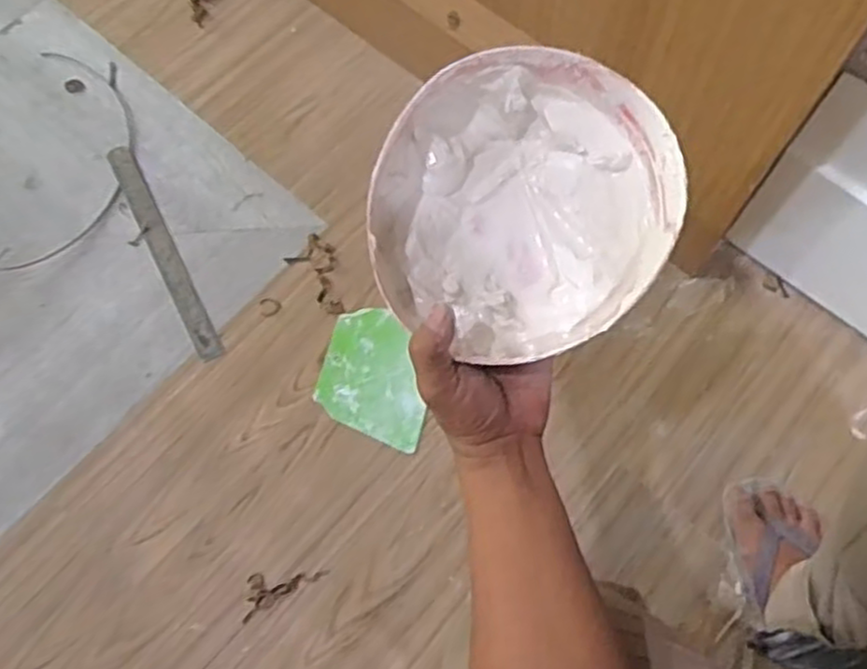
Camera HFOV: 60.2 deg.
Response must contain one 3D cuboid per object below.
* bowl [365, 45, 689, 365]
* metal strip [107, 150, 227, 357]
[{"bbox_3d":[0.061,-0.086,0.529,0.207,0.085,0.207,0,86,0],"label":"bowl"},{"bbox_3d":[-0.343,-0.111,0.947,0.031,0.005,0.327,-27,72,-9],"label":"metal strip"}]

